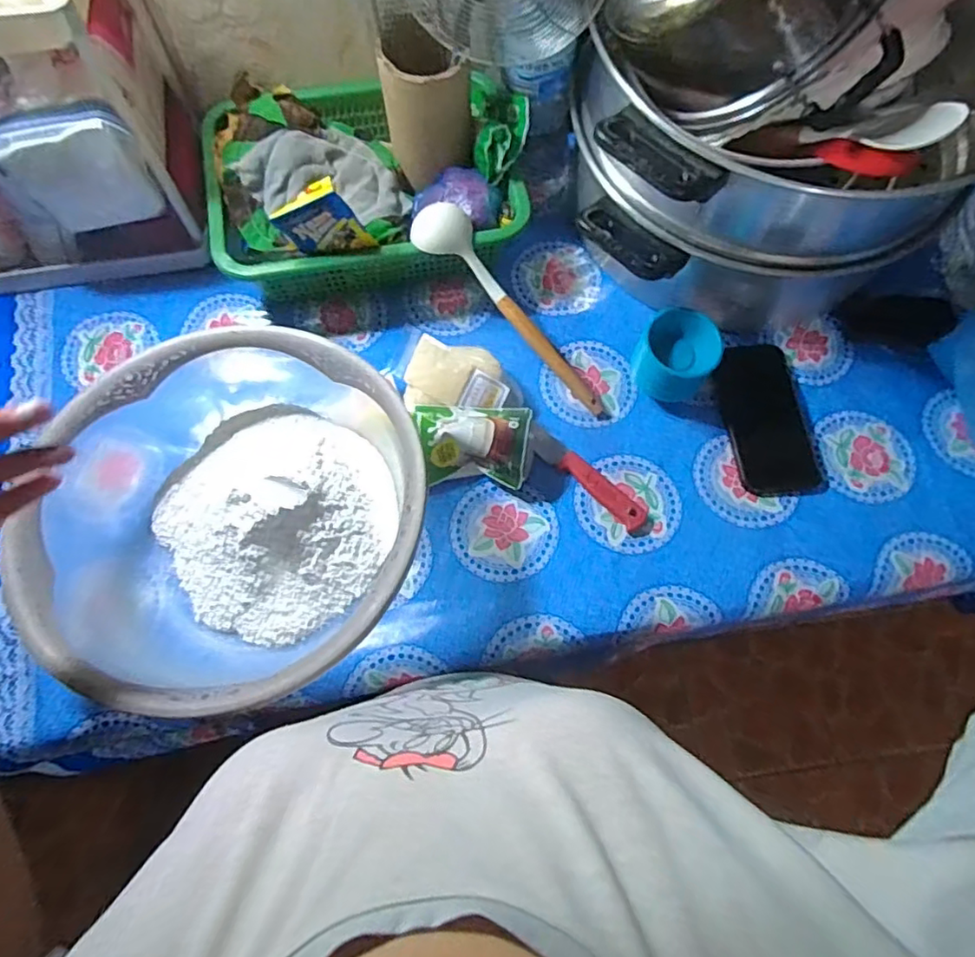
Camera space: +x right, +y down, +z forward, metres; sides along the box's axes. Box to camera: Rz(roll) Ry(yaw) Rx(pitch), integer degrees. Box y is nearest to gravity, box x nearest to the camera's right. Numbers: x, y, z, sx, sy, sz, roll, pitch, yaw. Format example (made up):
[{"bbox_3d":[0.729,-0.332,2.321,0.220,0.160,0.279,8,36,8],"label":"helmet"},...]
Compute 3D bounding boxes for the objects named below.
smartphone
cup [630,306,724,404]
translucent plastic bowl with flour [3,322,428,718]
[{"bbox_3d":[0.284,-0.060,0.603,0.080,0.016,0.159,-6,70,-3],"label":"smartphone"},{"bbox_3d":[0.184,-0.117,0.599,0.075,0.077,0.066,37,73,12],"label":"cup"},{"bbox_3d":[-0.211,0.029,0.502,0.311,0.124,0.293,1,69,-2],"label":"translucent plastic bowl with flour"}]

